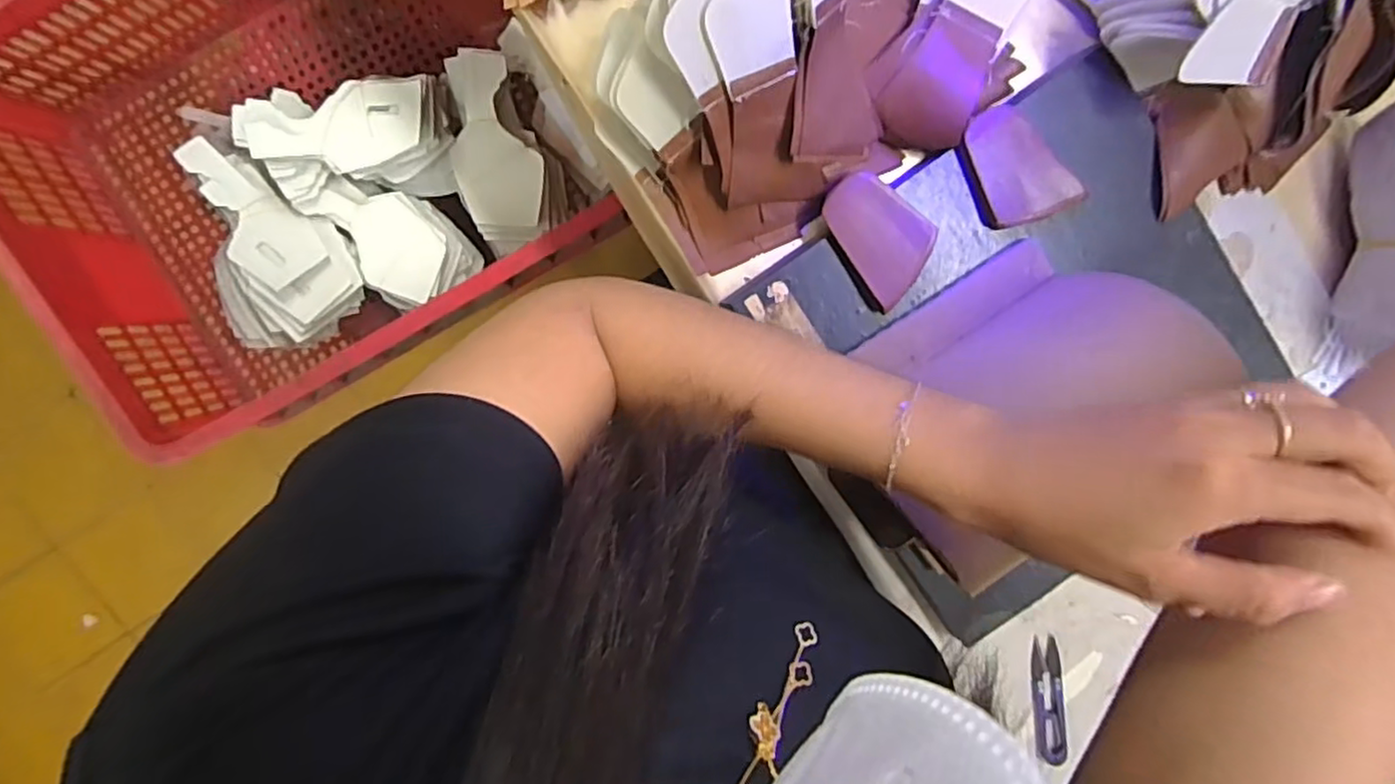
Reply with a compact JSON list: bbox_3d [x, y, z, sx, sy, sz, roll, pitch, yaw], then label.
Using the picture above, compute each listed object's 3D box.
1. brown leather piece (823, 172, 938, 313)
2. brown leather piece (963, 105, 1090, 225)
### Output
[{"bbox_3d":[0.123,-0.105,0.451,0.055,0.011,0.085,-35,98,2],"label":"brown leather piece"},{"bbox_3d":[0.214,-0.152,0.450,0.059,0.008,0.077,-23,94,8],"label":"brown leather piece"}]

